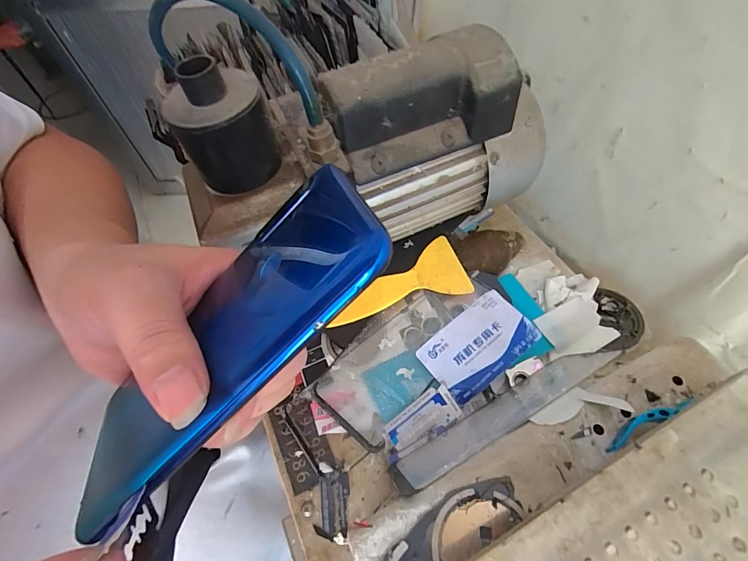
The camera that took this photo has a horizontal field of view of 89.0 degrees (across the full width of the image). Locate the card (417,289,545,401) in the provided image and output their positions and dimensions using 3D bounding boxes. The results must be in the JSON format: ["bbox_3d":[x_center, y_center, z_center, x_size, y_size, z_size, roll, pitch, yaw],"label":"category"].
[{"bbox_3d":[0.081,0.050,0.296,0.085,0.007,0.052,-37,70,-10],"label":"card"}]

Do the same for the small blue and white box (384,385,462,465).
[{"bbox_3d":[0.033,0.103,0.277,0.060,0.009,0.028,-34,89,-12],"label":"small blue and white box"}]

